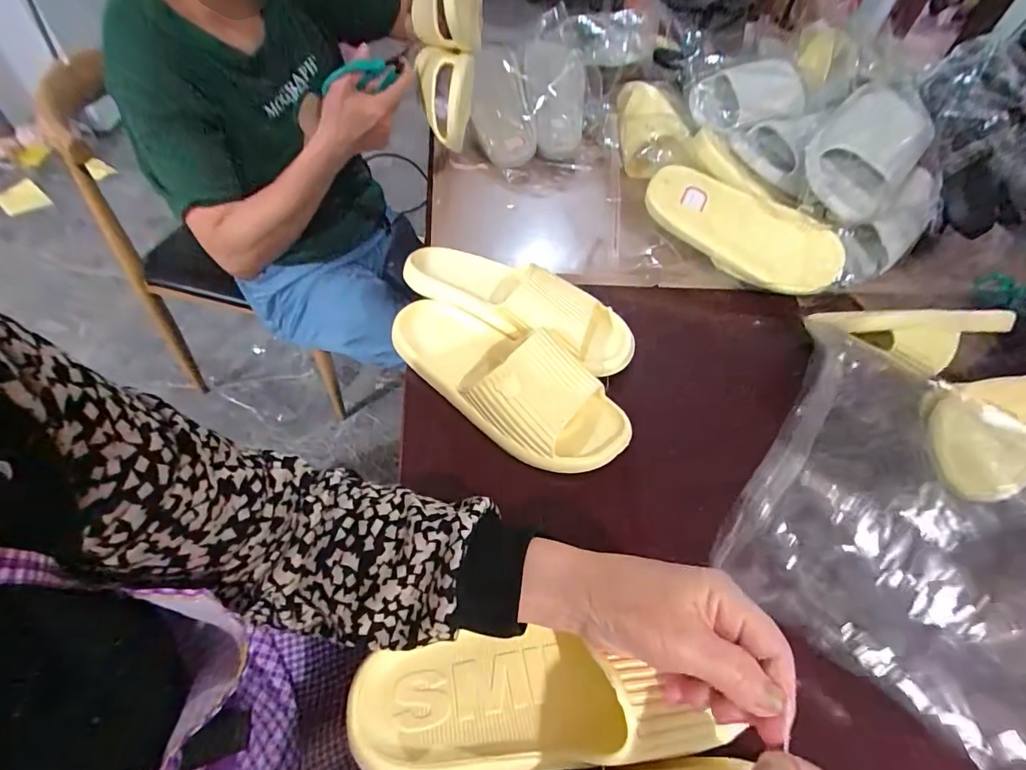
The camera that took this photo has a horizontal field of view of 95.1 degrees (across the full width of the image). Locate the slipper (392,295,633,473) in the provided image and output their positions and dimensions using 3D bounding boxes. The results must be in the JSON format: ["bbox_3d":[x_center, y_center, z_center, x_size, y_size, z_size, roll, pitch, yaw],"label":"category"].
[{"bbox_3d":[-0.010,-0.014,0.445,0.255,0.066,0.105,36,55,19],"label":"slipper"}]

